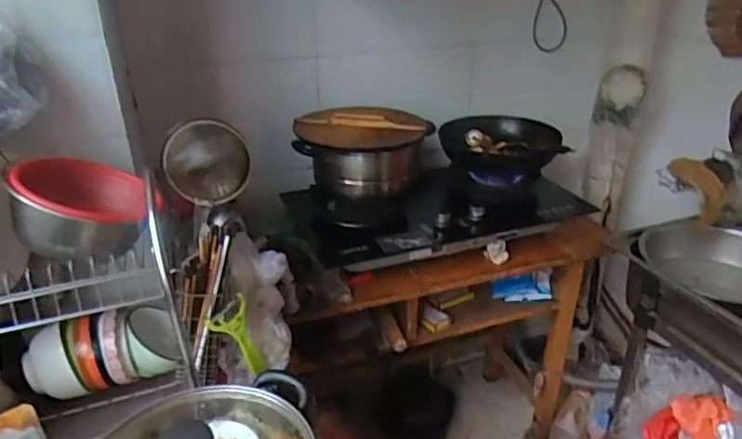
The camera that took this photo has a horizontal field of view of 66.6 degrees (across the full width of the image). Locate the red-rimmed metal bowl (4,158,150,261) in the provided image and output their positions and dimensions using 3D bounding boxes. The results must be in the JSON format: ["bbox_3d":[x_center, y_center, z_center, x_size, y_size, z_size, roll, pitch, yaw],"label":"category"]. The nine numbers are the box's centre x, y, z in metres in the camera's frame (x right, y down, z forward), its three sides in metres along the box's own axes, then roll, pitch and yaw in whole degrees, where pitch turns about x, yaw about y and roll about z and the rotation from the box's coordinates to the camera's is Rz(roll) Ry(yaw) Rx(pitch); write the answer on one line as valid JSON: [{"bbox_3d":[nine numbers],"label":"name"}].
[{"bbox_3d":[-0.395,-0.022,0.769,0.167,0.096,0.172,17,30,-26],"label":"red-rimmed metal bowl"}]

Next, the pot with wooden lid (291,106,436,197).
[{"bbox_3d":[-0.026,-0.163,1.344,0.307,0.152,0.256,7,25,11],"label":"pot with wooden lid"}]

